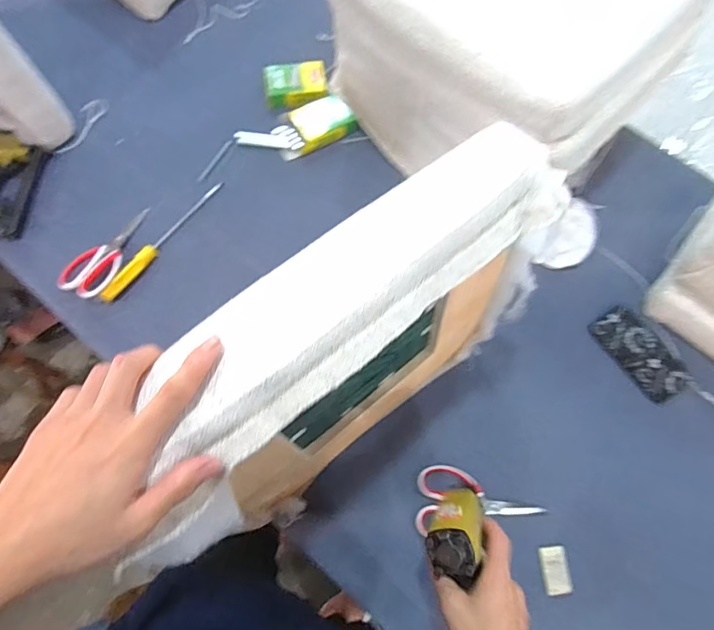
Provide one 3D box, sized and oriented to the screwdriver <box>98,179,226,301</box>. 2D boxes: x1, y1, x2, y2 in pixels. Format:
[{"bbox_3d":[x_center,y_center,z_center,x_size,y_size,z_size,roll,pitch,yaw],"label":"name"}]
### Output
[{"bbox_3d":[-0.347,-0.138,0.851,0.026,0.023,0.290,35,74,10],"label":"screwdriver"}]

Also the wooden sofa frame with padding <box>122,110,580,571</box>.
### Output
[{"bbox_3d":[-0.004,0.057,0.555,0.448,0.397,0.135,-37,76,-13],"label":"wooden sofa frame with padding"}]

